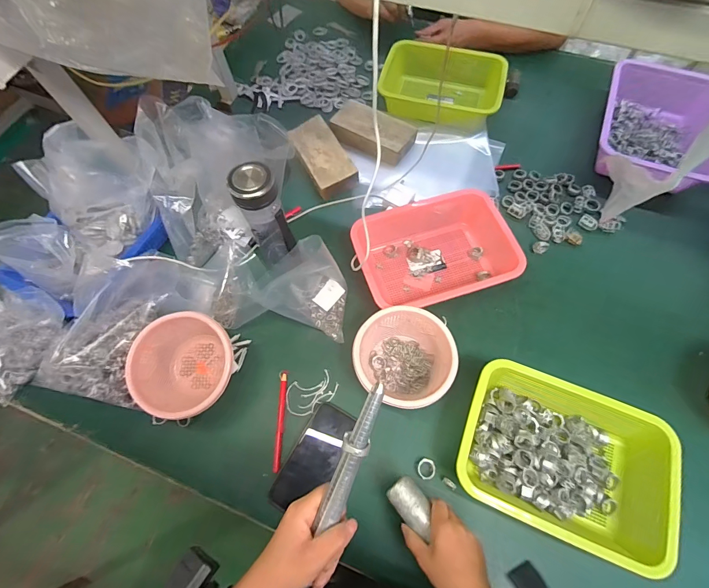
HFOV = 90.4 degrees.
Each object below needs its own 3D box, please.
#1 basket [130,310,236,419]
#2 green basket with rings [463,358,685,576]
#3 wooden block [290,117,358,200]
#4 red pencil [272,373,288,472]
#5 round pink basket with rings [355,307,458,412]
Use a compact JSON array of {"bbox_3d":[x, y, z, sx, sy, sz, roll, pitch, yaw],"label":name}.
[{"bbox_3d":[-0.253,0.116,0.545,0.140,0.100,0.138,-1,67,1],"label":"basket"},{"bbox_3d":[0.285,0.225,0.497,0.264,0.073,0.195,21,69,10],"label":"green basket with rings"},{"bbox_3d":[-0.070,-0.294,0.760,0.093,0.038,0.184,-25,69,-9],"label":"wooden block"},{"bbox_3d":[-0.116,0.199,0.555,0.011,0.008,0.145,0,67,1],"label":"red pencil"},{"bbox_3d":[0.077,0.099,0.556,0.146,0.079,0.139,-1,67,1],"label":"round pink basket with rings"}]

